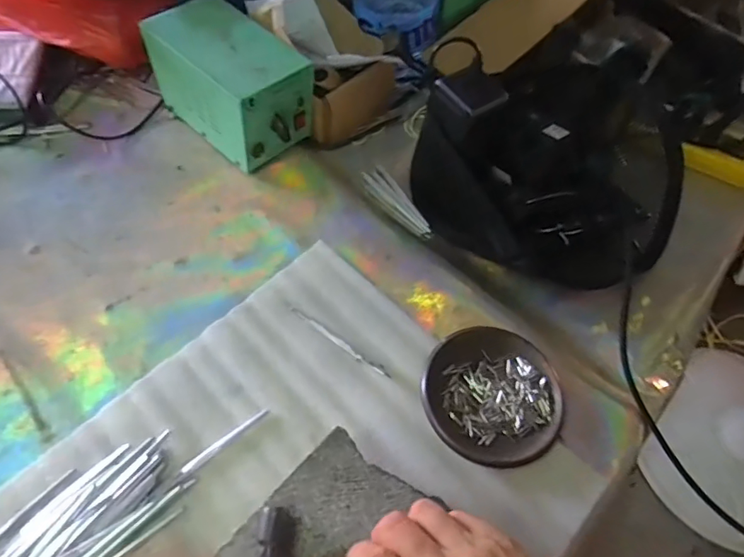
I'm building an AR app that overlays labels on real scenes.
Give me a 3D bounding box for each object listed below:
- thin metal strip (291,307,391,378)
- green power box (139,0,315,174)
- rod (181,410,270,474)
[{"bbox_3d":[-0.029,0.055,0.435,0.105,0.004,0.007,33,63,15],"label":"thin metal strip"},{"bbox_3d":[-0.148,-0.205,0.531,0.154,0.107,0.094,40,66,19],"label":"green power box"},{"bbox_3d":[-0.116,0.128,0.396,0.076,0.005,0.008,-36,68,-21],"label":"rod"}]

